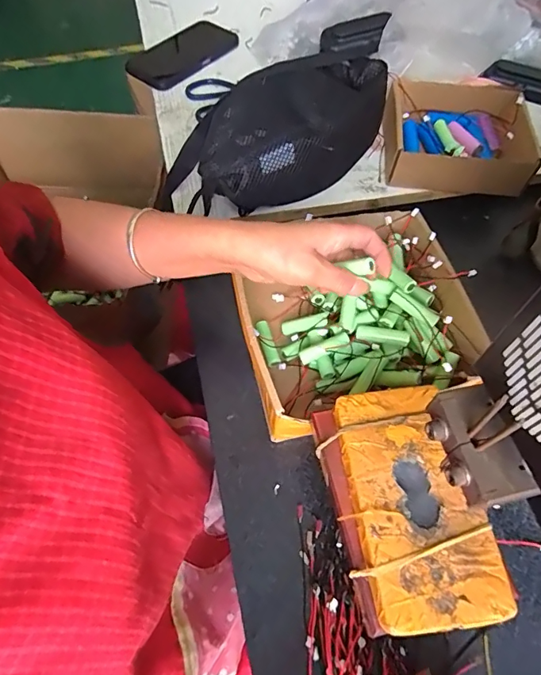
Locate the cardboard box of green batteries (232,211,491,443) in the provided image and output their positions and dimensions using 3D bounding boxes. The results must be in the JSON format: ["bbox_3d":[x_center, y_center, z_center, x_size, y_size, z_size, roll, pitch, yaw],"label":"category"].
[{"bbox_3d":[0.079,-0.013,0.434,0.220,0.071,0.160,-19,63,-12],"label":"cardboard box of green batteries"}]

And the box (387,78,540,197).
[{"bbox_3d":[0.222,-0.245,0.542,0.164,0.058,0.145,8,61,2],"label":"box"}]

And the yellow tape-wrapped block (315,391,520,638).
[{"bbox_3d":[0.088,0.109,0.301,0.088,0.024,0.149,-10,62,-7],"label":"yellow tape-wrapped block"}]

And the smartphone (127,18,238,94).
[{"bbox_3d":[-0.127,-0.414,0.650,0.089,0.016,0.175,28,64,13],"label":"smartphone"}]

